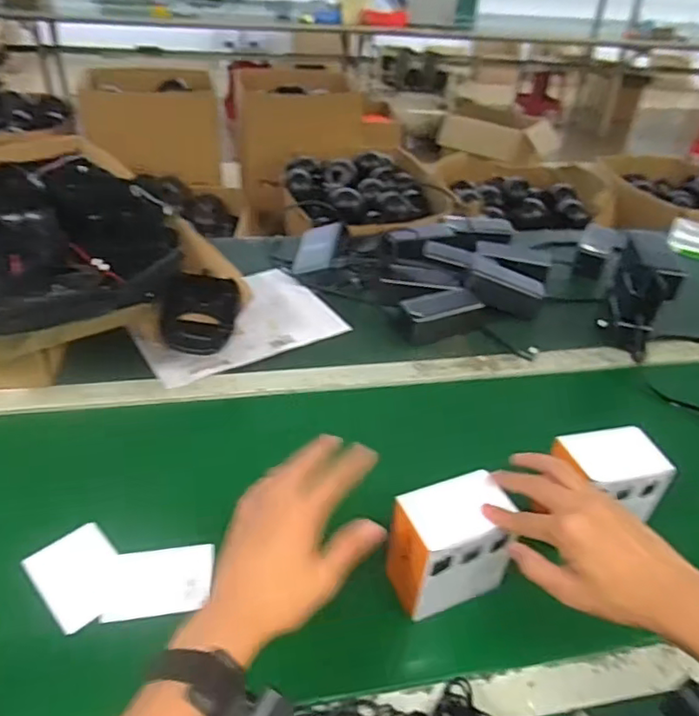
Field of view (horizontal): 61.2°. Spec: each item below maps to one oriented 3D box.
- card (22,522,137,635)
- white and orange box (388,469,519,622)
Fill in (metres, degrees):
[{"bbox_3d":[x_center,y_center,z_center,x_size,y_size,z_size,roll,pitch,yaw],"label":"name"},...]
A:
[{"bbox_3d":[-0.259,0.210,0.571,0.097,0.006,0.074,39,38,28],"label":"card"},{"bbox_3d":[0.094,0.175,0.556,0.107,0.100,0.071,-12,40,-20],"label":"white and orange box"}]

